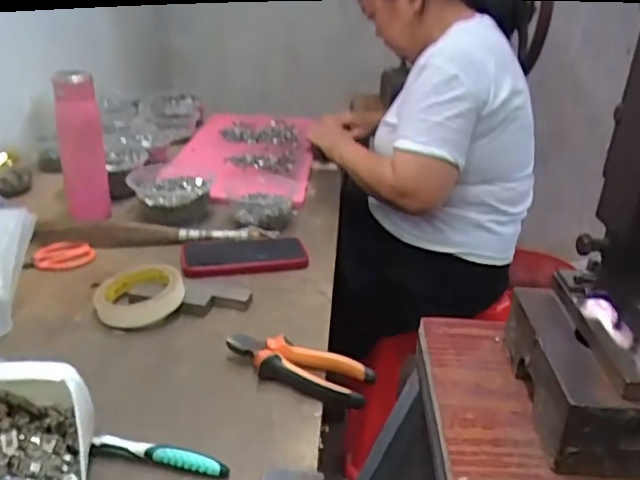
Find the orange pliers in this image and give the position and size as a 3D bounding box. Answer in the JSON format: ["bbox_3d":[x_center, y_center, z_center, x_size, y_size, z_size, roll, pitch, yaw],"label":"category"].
[{"bbox_3d":[-0.021,0.126,0.597,0.150,0.026,0.055,15,27,20],"label":"orange pliers"}]

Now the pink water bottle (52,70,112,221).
[{"bbox_3d":[-0.353,-0.143,0.883,0.057,0.205,0.050,-10,29,-29],"label":"pink water bottle"}]

